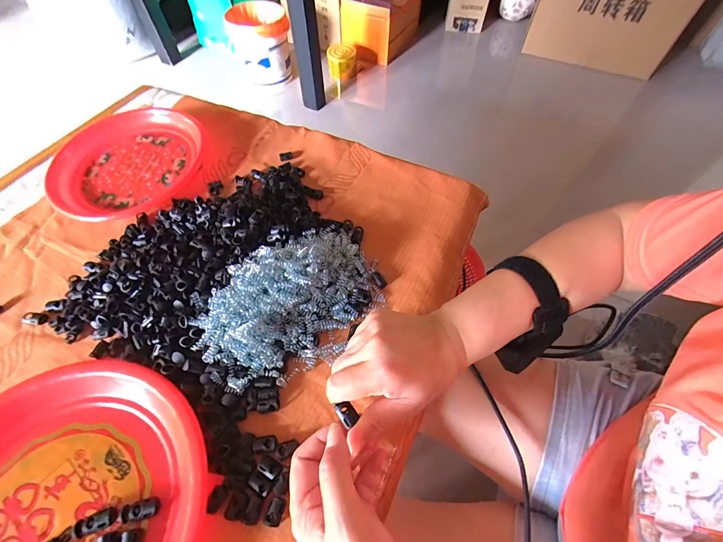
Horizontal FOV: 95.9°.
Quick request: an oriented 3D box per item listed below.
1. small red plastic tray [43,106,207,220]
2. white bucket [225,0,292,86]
[{"bbox_3d":[-0.353,-0.165,0.498,0.186,0.043,0.213,3,58,2],"label":"small red plastic tray"},{"bbox_3d":[-0.457,-1.025,1.506,0.248,0.295,0.248,-14,59,-9],"label":"white bucket"}]

